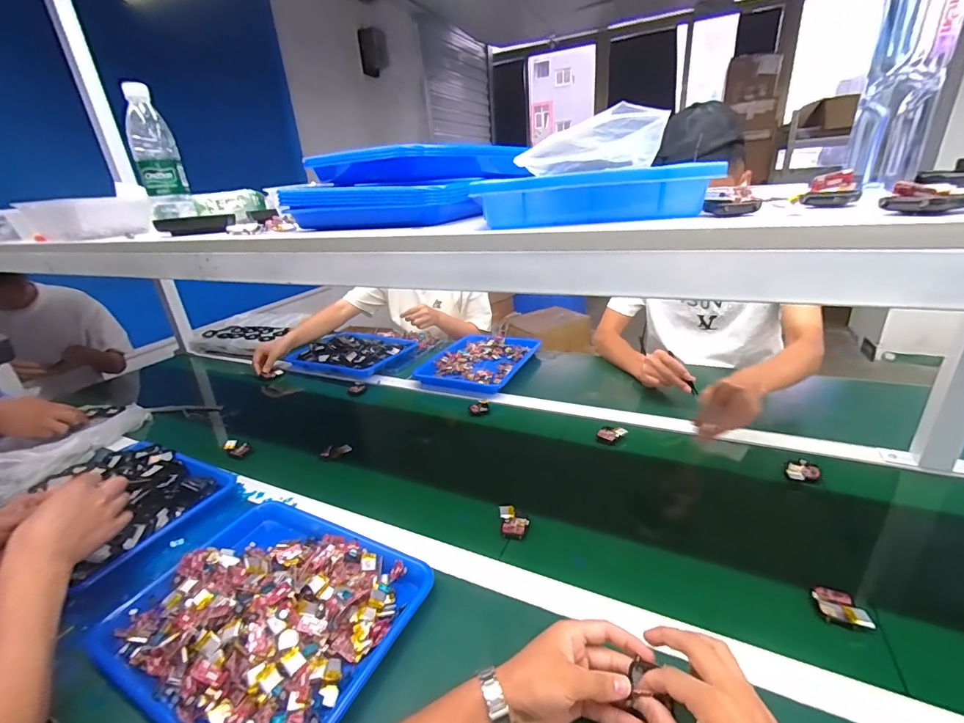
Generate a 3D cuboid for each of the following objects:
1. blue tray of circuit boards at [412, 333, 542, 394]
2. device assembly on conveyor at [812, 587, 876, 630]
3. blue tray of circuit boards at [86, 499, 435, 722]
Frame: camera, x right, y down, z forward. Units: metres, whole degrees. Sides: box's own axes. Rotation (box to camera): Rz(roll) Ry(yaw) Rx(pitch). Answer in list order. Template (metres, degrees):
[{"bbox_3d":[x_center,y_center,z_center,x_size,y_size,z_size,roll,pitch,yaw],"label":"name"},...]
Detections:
[{"bbox_3d":[0.003,-0.003,1.150,0.240,0.042,0.320,7,26,27],"label":"blue tray of circuit boards"},{"bbox_3d":[0.394,0.268,0.461,0.050,0.021,0.037,13,29,36],"label":"device assembly on conveyor"},{"bbox_3d":[-0.246,0.284,0.490,0.326,0.043,0.254,8,27,29],"label":"blue tray of circuit boards"}]

